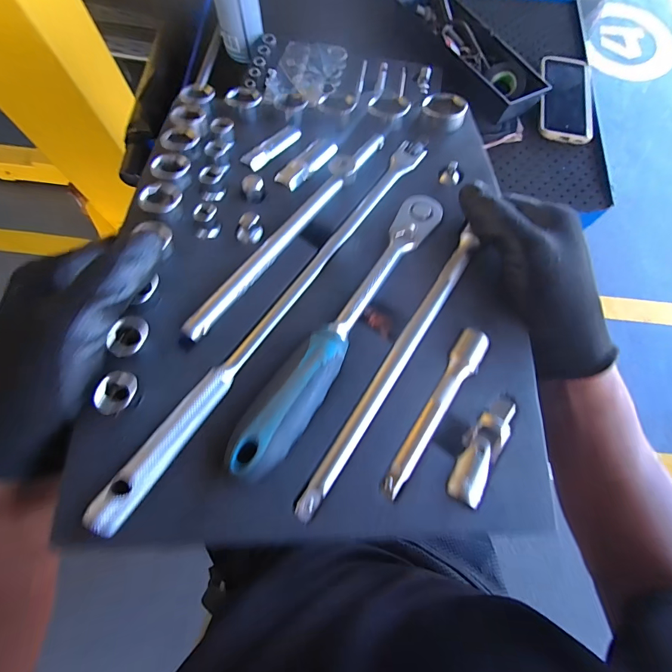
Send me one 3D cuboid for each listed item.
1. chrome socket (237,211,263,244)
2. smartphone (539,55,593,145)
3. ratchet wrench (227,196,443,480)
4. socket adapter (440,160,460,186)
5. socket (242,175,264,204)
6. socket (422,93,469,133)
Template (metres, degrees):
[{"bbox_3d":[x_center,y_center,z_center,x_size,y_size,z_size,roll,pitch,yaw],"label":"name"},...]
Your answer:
[{"bbox_3d":[-0.063,-0.079,0.264,0.020,0.018,0.013,-43,79,-13],"label":"chrome socket"},{"bbox_3d":[0.380,-0.394,0.591,0.088,0.017,0.174,14,73,2],"label":"smartphone"},{"bbox_3d":[0.011,-0.017,0.241,0.032,0.031,0.237,31,74,8],"label":"ratchet wrench"},{"bbox_3d":[0.099,-0.137,0.305,0.016,0.015,0.014,24,73,6],"label":"socket adapter"},{"bbox_3d":[-0.064,-0.115,0.281,0.016,0.012,0.018,-9,73,-5],"label":"socket"},{"bbox_3d":[0.104,-0.214,0.342,0.040,0.014,0.043,1,73,-2],"label":"socket"}]

